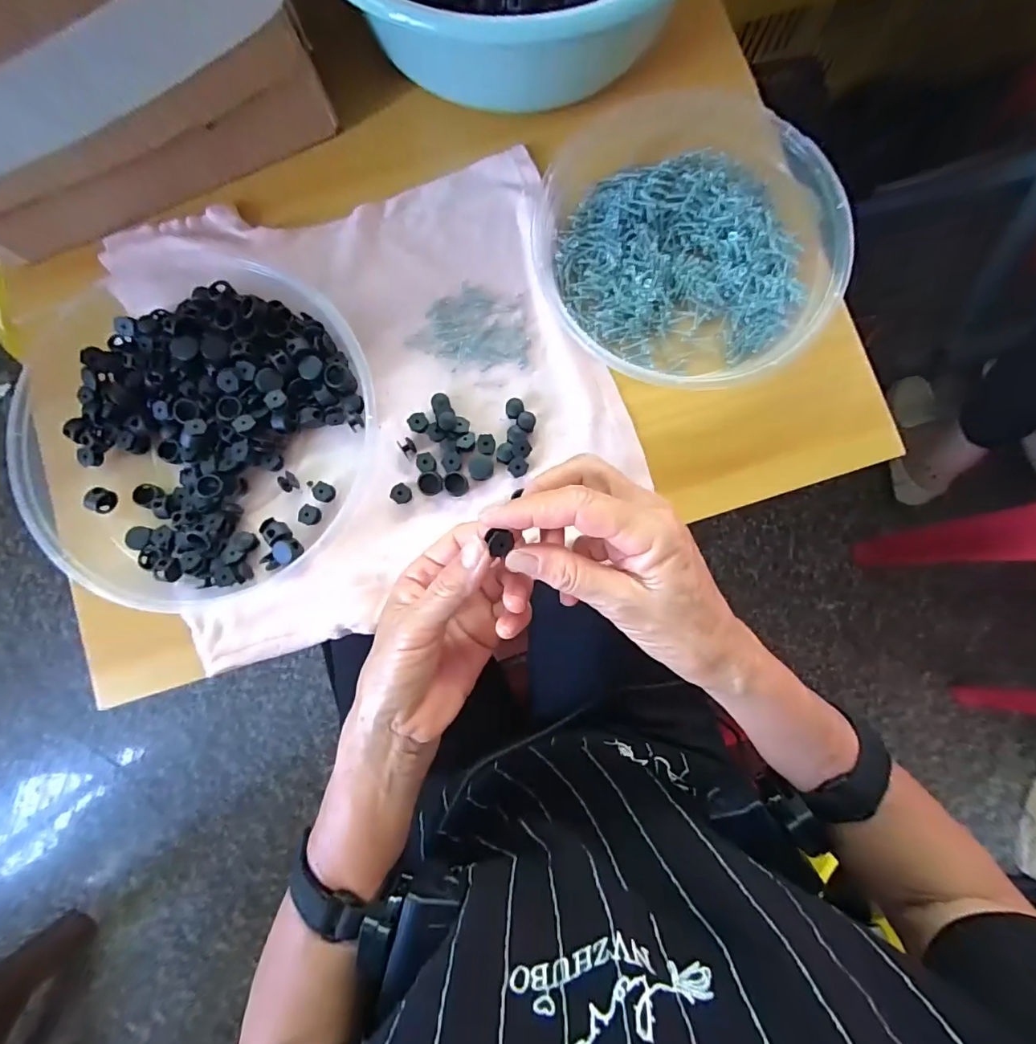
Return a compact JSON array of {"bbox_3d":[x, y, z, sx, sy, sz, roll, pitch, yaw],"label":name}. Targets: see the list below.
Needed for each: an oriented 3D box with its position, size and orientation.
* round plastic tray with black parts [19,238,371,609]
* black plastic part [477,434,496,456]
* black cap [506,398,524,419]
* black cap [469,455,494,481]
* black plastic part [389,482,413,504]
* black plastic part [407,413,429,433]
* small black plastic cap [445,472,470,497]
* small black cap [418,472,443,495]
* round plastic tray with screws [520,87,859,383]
[{"bbox_3d":[-0.228,-0.061,0.322,0.231,0.033,0.240,28,85,3],"label":"round plastic tray with black parts"},{"bbox_3d":[-0.022,-0.055,0.330,0.012,0.004,0.014,4,84,1],"label":"black plastic part"},{"bbox_3d":[-0.002,-0.080,0.335,0.012,0.007,0.015,4,86,0],"label":"black cap"},{"bbox_3d":[-0.026,-0.038,0.332,0.017,0.004,0.017,3,84,1],"label":"black cap"},{"bbox_3d":[-0.082,-0.019,0.331,0.013,0.009,0.013,0,84,1],"label":"black plastic part"},{"bbox_3d":[-0.070,-0.070,0.333,0.013,0.006,0.015,-30,85,-2],"label":"black plastic part"},{"bbox_3d":[-0.043,-0.026,0.329,0.016,0.004,0.017,0,84,1],"label":"small black plastic cap"},{"bbox_3d":[-0.061,-0.027,0.328,0.017,0.007,0.016,0,86,0],"label":"small black cap"},{"bbox_3d":[0.115,-0.195,0.326,0.191,0.039,0.207,0,84,1],"label":"round plastic tray with screws"}]

